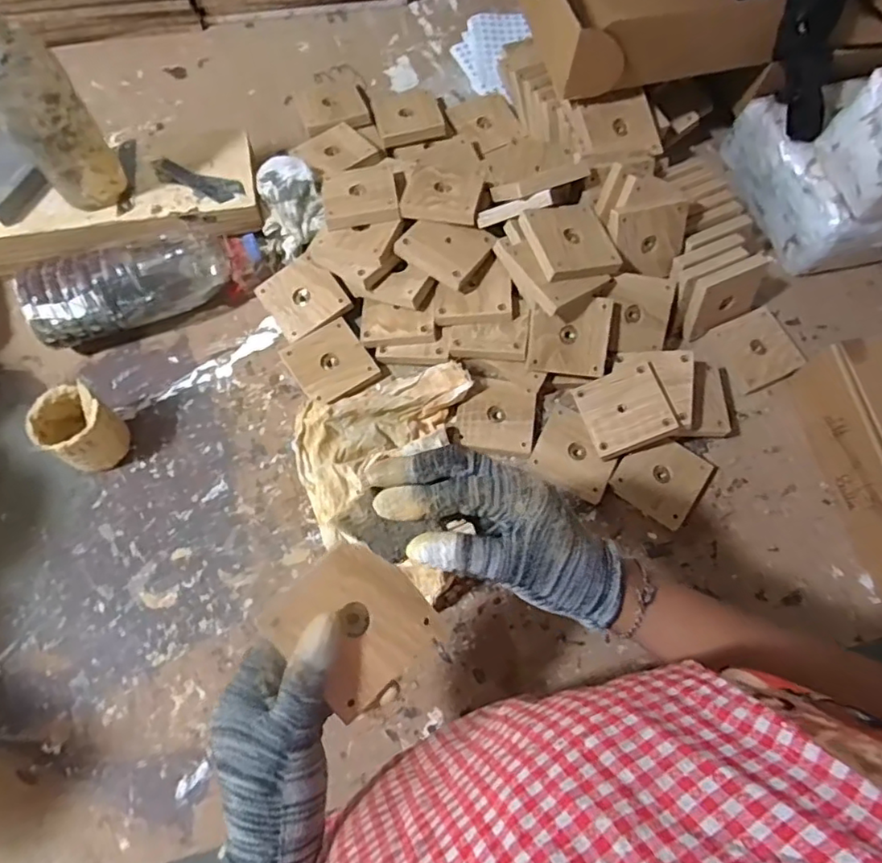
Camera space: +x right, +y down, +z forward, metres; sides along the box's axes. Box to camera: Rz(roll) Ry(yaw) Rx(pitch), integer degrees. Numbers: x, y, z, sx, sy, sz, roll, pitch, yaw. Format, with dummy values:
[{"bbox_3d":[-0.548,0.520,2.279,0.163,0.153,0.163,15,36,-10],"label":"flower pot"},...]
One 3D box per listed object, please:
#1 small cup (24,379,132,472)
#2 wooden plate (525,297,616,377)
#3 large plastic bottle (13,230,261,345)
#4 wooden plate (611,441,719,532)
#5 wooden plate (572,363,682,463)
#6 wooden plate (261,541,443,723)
[{"bbox_3d":[-0.348,0.003,0.577,0.064,0.084,0.062,1,71,-3],"label":"small cup"},{"bbox_3d":[0.138,-0.102,0.624,0.084,0.012,0.079,6,97,-2],"label":"wooden plate"},{"bbox_3d":[-0.315,-0.166,0.633,0.237,0.071,0.079,-25,74,-12],"label":"large plastic bottle"},{"bbox_3d":[0.236,0.048,0.626,0.084,0.020,0.089,38,73,9],"label":"wooden plate"},{"bbox_3d":[0.192,-0.023,0.615,0.084,0.012,0.085,-24,65,15],"label":"wooden plate"},{"bbox_3d":[-0.050,0.115,0.353,0.079,0.008,0.086,-42,100,-23],"label":"wooden plate"}]

